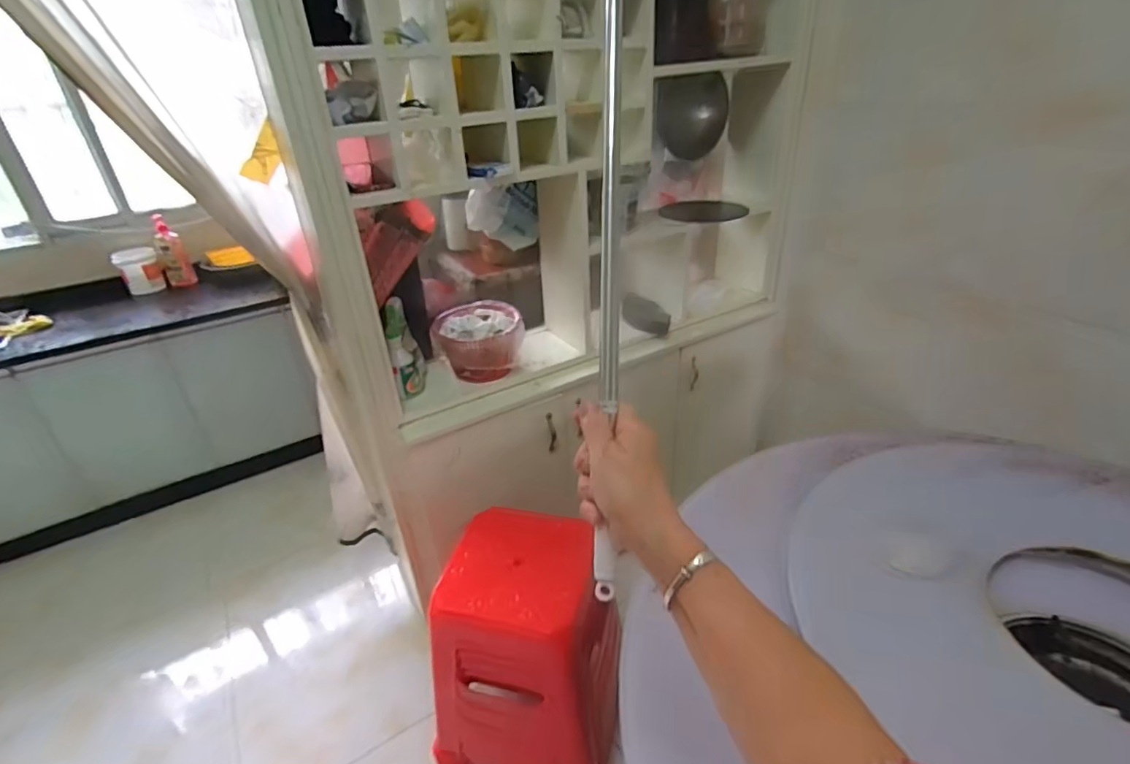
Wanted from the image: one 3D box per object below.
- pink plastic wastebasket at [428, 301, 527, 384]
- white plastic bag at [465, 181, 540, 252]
[{"bbox_3d":[-0.222,-0.105,1.420,0.225,0.158,0.202,-10,31,-11],"label":"pink plastic wastebasket"},{"bbox_3d":[-0.164,-0.431,1.466,0.188,0.175,0.115,-5,30,-3],"label":"white plastic bag"}]

